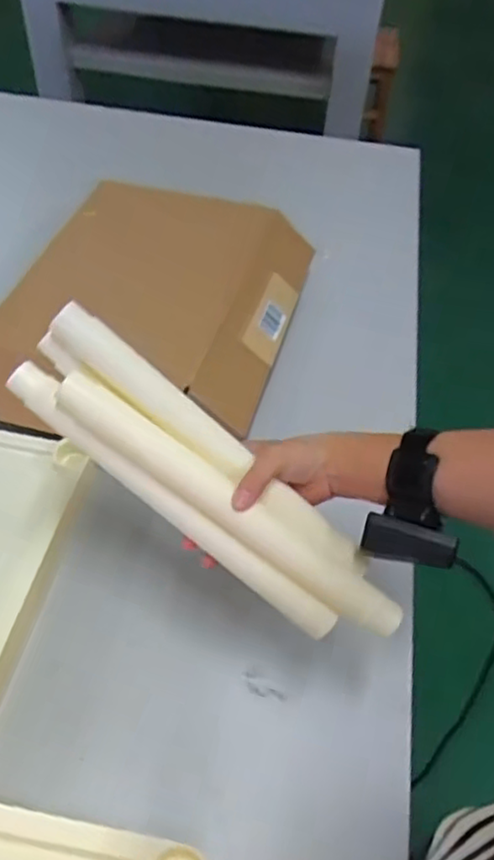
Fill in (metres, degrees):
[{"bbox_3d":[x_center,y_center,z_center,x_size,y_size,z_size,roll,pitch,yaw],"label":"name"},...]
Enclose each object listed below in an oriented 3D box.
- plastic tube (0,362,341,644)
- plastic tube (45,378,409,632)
[{"bbox_3d":[-0.055,0.057,0.521,0.310,0.029,0.023,39,54,-5],"label":"plastic tube"},{"bbox_3d":[-0.010,0.059,0.516,0.308,0.026,0.029,37,53,-6],"label":"plastic tube"}]

